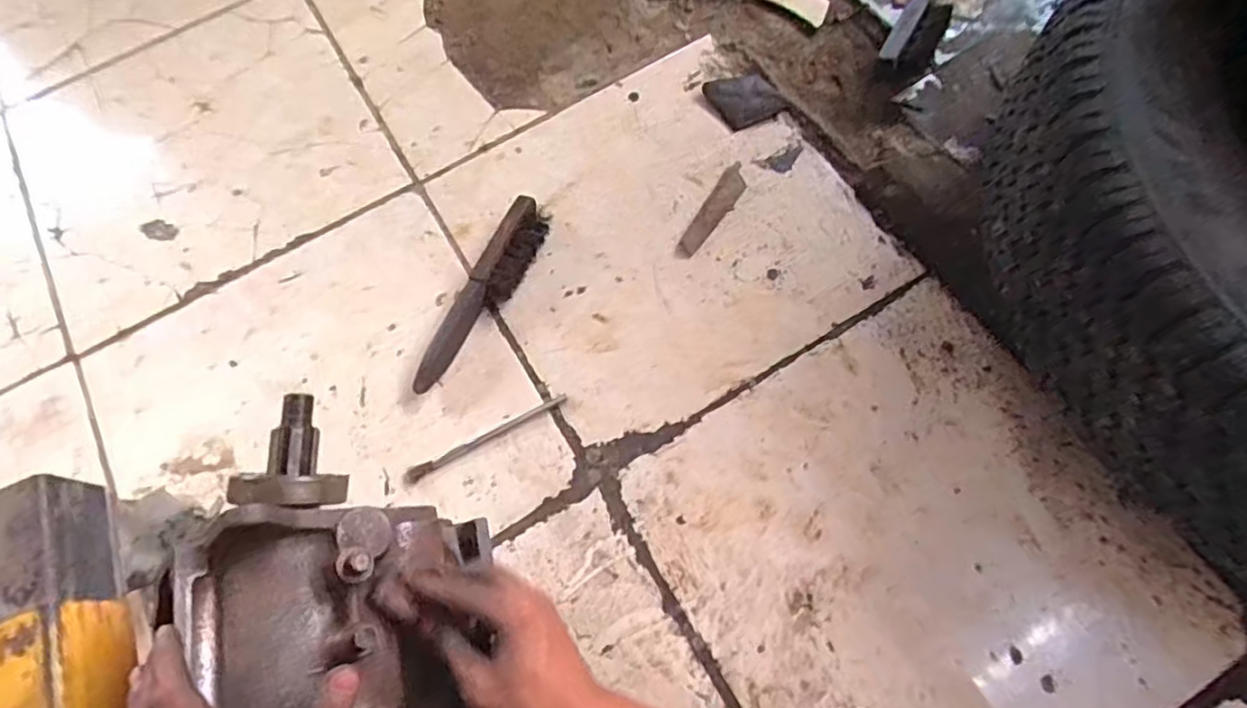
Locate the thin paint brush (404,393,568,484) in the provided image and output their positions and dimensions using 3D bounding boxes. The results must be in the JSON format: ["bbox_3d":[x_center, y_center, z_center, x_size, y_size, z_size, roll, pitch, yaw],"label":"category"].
[{"bbox_3d":[-0.133,0.083,0.638,0.170,0.005,0.014,-26,70,-8],"label":"thin paint brush"}]

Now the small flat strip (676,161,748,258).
[{"bbox_3d":[0.100,-0.158,0.715,0.029,0.015,0.131,30,73,13],"label":"small flat strip"}]

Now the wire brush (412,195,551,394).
[{"bbox_3d":[-0.145,-0.062,0.675,0.043,0.030,0.228,26,72,12],"label":"wire brush"}]

